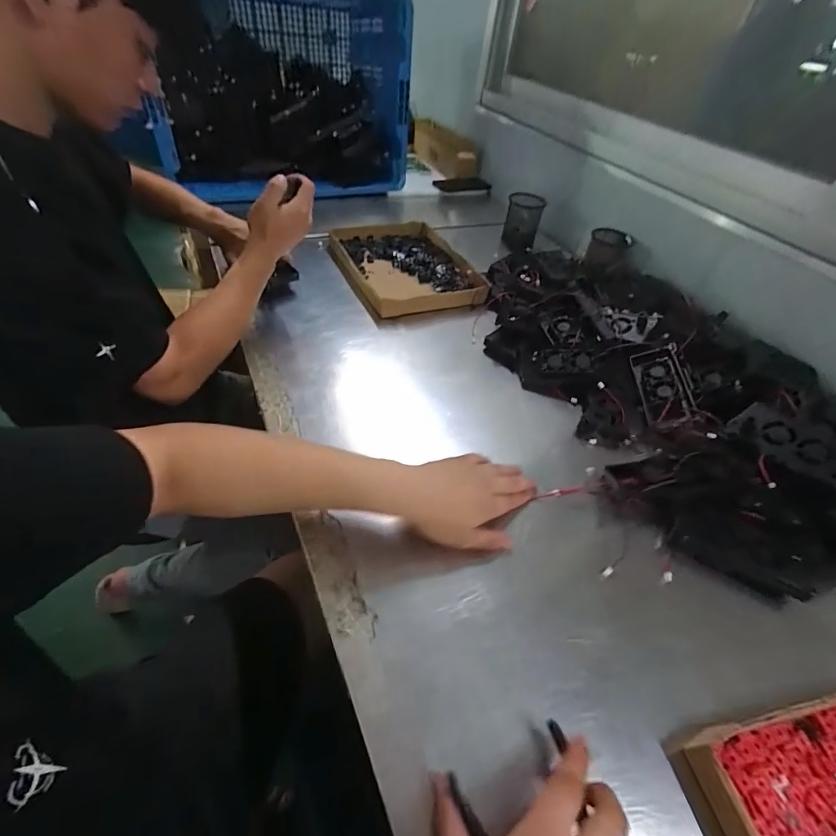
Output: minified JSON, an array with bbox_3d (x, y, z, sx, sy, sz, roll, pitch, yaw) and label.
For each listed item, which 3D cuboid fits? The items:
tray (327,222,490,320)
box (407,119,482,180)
[{"bbox_3d":[-0.031,-0.314,0.871,0.233,0.038,0.313,-14,50,-21],"label":"tray"},{"bbox_3d":[0.072,-0.823,1.317,0.104,0.102,0.300,-14,50,-21],"label":"box"}]

